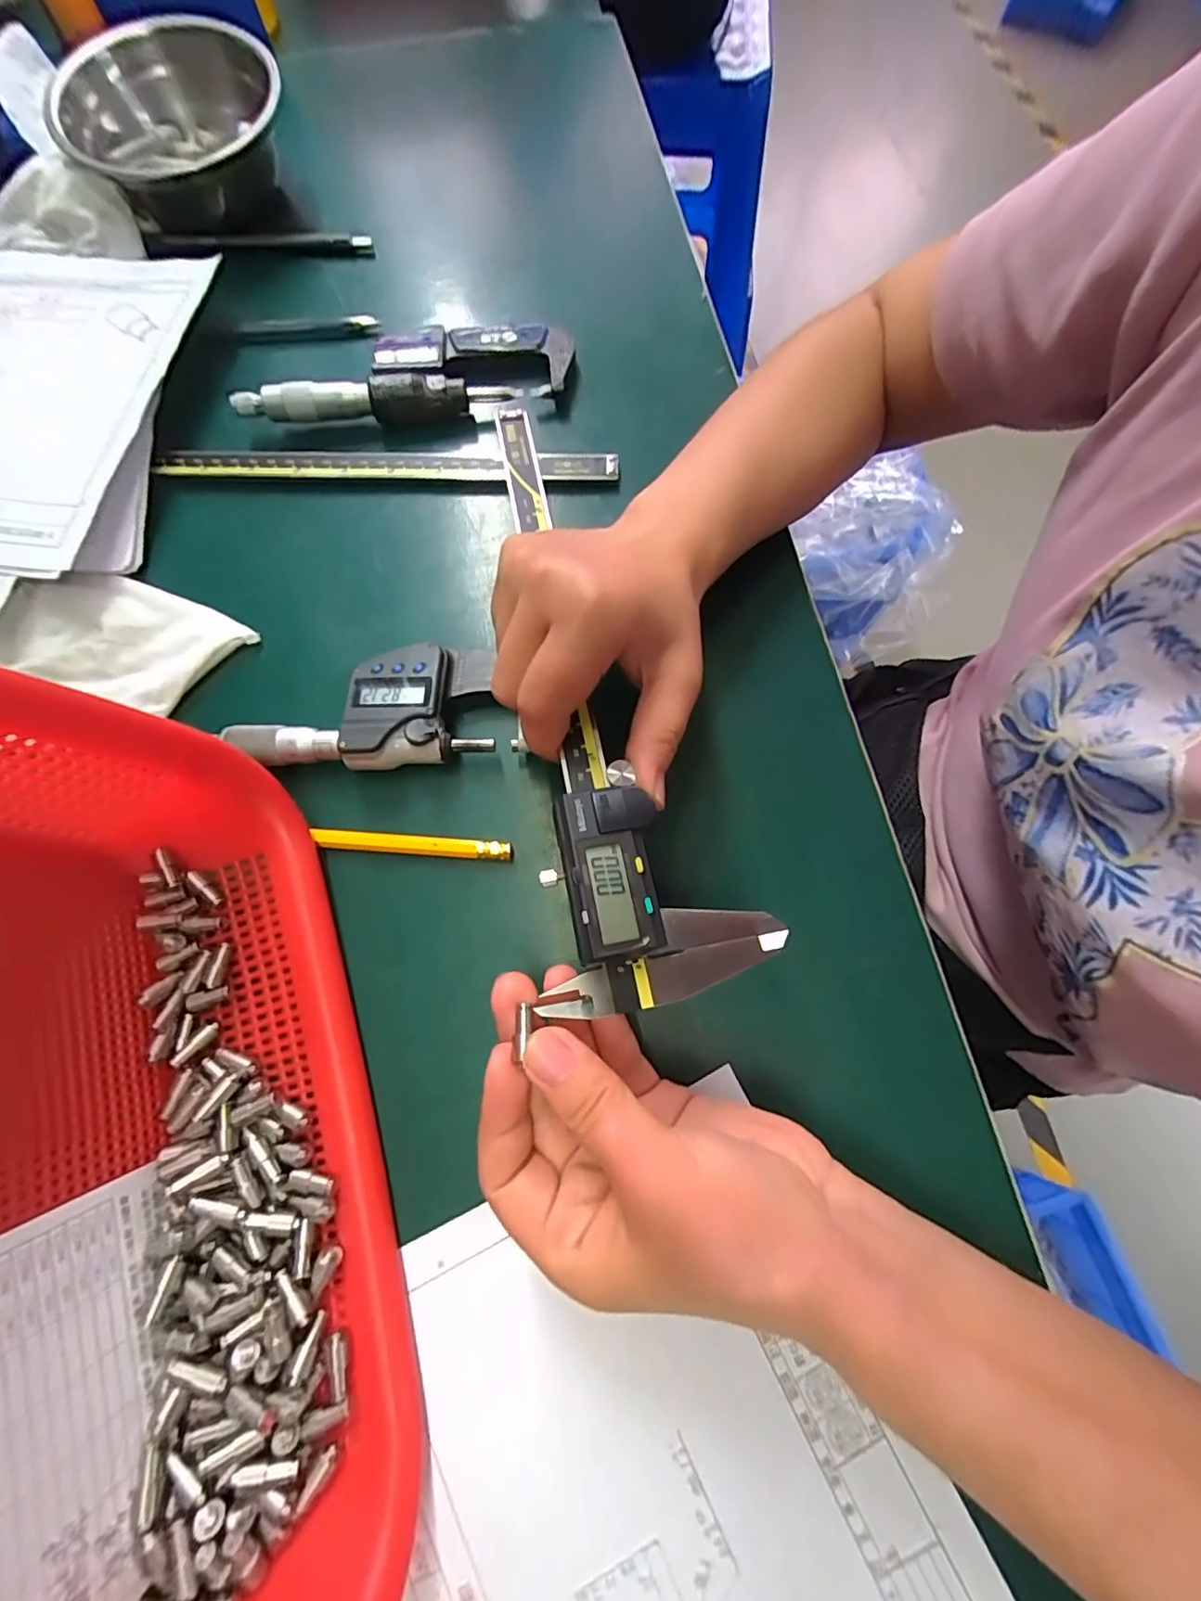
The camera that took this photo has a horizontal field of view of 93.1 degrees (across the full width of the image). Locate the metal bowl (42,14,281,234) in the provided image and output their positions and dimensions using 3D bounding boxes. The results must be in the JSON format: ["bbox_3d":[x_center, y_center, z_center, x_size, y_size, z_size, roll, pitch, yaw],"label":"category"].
[{"bbox_3d":[-0.252,-0.403,0.347,0.119,0.063,0.119,0,73,-2],"label":"metal bowl"}]

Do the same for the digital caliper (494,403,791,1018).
[{"bbox_3d":[-0.011,-0.061,0.232,0.071,0.015,0.275,-13,68,-6],"label":"digital caliper"}]

